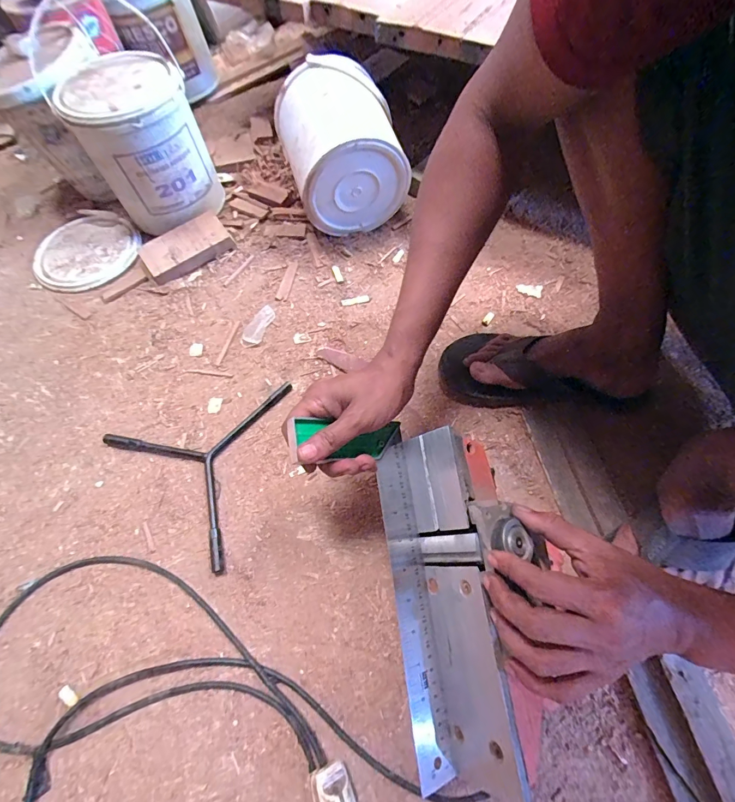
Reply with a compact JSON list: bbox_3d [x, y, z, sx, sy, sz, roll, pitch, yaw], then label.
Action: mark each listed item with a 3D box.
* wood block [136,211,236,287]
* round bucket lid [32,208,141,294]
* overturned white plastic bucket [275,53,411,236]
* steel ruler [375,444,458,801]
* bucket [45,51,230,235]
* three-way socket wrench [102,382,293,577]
[{"bbox_3d":[-0.304,-0.258,0.666,0.142,0.034,0.081,-34,66,-13],"label":"wood block"},{"bbox_3d":[-0.490,-0.263,0.688,0.170,0.018,0.178,-1,63,2],"label":"round bucket lid"},{"bbox_3d":[-0.040,-0.398,0.641,0.173,0.189,0.184,-18,64,-6],"label":"overturned white plastic bucket"},{"bbox_3d":[0.040,0.175,0.354,0.035,0.007,0.269,0,72,-26],"label":"steel ruler"},{"bbox_3d":[-0.348,-0.398,0.641,0.161,0.202,0.147,-1,63,2],"label":"bucket"},{"bbox_3d":[-0.239,0.063,0.511,0.211,0.020,0.245,11,64,9],"label":"three-way socket wrench"}]

